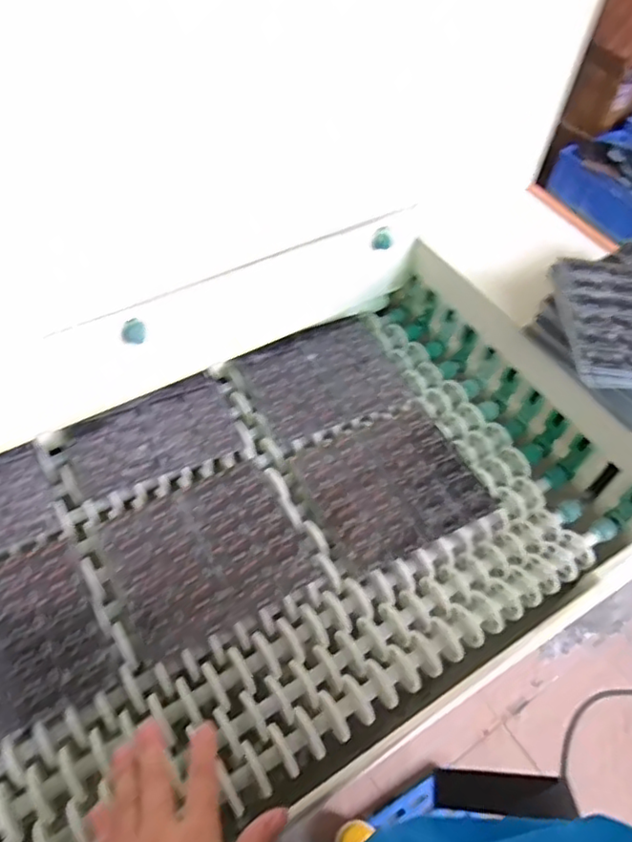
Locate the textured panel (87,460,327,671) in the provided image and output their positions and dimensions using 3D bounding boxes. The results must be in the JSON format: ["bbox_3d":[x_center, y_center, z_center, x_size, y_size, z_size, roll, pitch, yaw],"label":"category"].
[{"bbox_3d":[-0.101,0.124,0.584,0.170,0.012,0.150,-25,58,-19],"label":"textured panel"}]

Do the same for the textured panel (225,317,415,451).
[{"bbox_3d":[0.011,-0.054,0.736,0.183,0.025,0.152,-25,58,-19],"label":"textured panel"}]

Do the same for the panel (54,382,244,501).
[{"bbox_3d":[-0.175,0.014,0.659,0.176,0.010,0.101,-20,56,-16],"label":"panel"}]

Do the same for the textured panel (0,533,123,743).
[{"bbox_3d":[-0.274,0.190,0.525,0.169,0.012,0.156,-25,58,-20],"label":"textured panel"}]

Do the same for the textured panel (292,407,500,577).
[{"bbox_3d":[0.078,0.059,0.644,0.172,0.015,0.151,-22,57,-18],"label":"textured panel"}]

